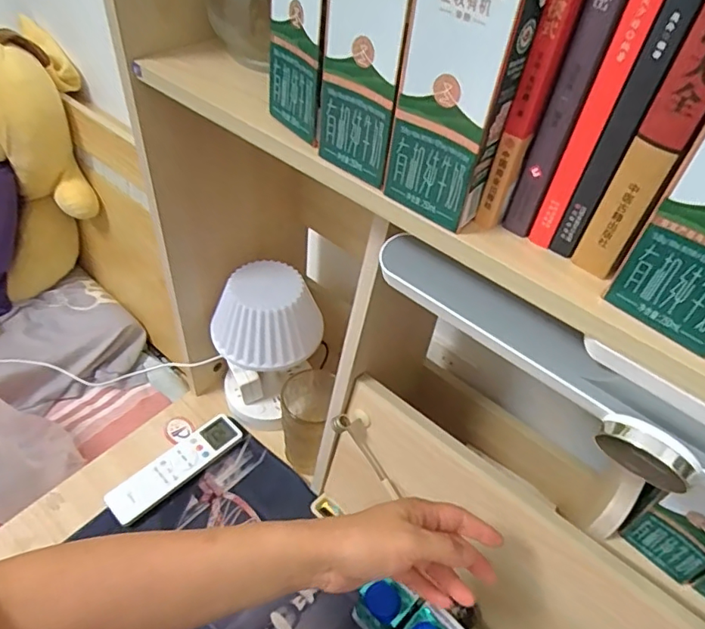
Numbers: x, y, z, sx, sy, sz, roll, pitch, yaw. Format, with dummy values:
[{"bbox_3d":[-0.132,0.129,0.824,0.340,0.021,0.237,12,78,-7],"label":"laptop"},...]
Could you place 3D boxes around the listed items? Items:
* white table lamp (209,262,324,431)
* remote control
[{"bbox_3d":[-0.111,0.051,0.689,0.118,0.223,0.108,38,55,26],"label":"white table lamp"},{"bbox_3d":[-0.223,0.192,0.676,0.049,0.015,0.176,37,55,25],"label":"remote control"}]

